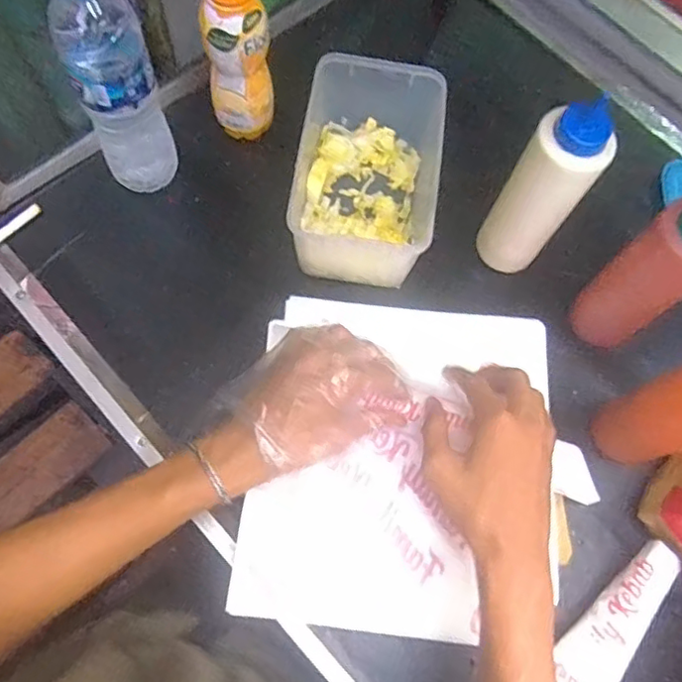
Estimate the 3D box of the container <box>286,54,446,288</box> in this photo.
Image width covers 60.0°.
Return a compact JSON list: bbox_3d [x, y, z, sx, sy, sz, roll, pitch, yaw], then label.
[{"bbox_3d":[0.027,-0.157,0.565,0.118,0.087,0.191,9,71,-2],"label":"container"}]

